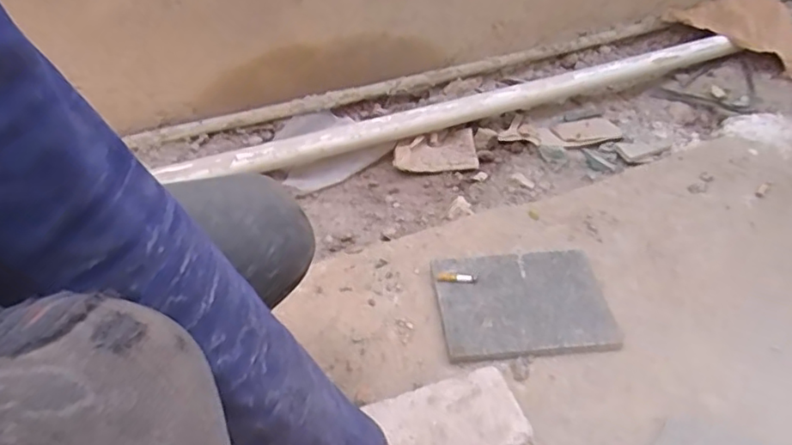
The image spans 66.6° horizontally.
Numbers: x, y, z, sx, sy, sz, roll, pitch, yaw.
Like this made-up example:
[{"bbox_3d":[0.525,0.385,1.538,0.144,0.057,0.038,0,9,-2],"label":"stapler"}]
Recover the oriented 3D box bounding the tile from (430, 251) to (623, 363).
[{"bbox_3d":[0.157,0.098,0.749,0.206,0.017,0.157,-5,42,-5],"label":"tile"}]

